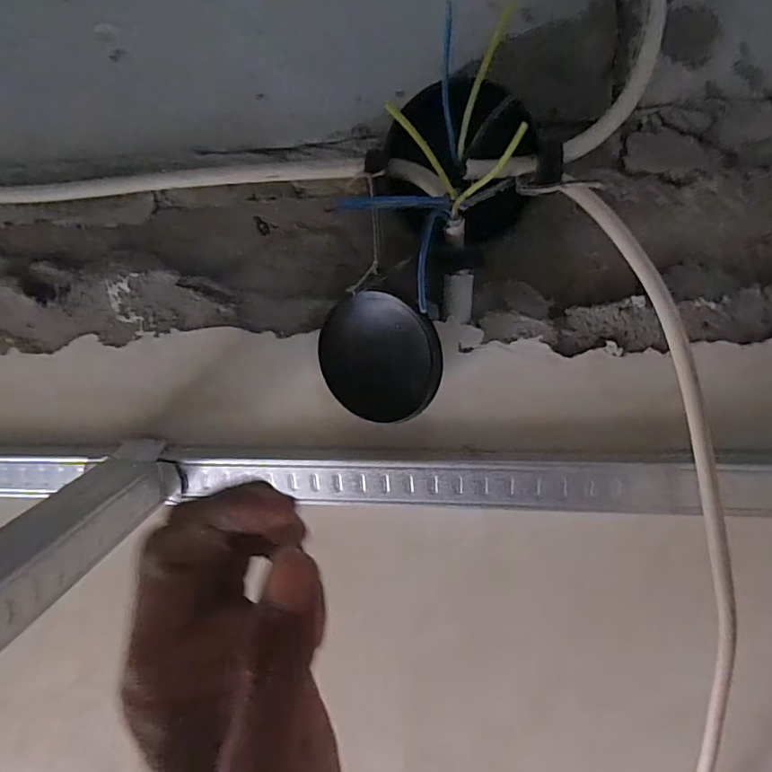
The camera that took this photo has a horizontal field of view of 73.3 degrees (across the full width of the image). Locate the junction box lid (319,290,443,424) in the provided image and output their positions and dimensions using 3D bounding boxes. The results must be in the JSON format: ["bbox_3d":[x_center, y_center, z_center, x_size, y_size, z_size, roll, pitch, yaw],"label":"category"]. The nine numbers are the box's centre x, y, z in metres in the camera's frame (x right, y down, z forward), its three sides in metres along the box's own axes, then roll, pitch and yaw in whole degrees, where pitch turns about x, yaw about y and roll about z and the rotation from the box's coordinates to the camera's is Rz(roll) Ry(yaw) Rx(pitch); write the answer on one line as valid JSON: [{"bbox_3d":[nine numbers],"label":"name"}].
[{"bbox_3d":[-0.005,-0.017,0.310,0.077,0.072,0.007,4,17,25],"label":"junction box lid"}]

